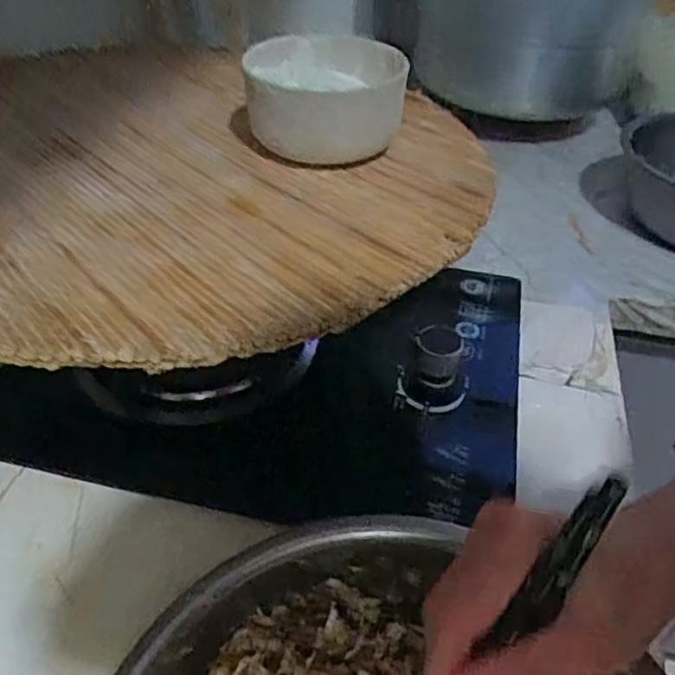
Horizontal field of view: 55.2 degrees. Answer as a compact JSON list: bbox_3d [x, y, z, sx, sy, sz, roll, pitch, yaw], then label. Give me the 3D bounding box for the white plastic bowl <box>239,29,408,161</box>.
[{"bbox_3d":[-0.016,-0.161,0.446,0.098,0.063,0.105,2,44,-1],"label":"white plastic bowl"}]

